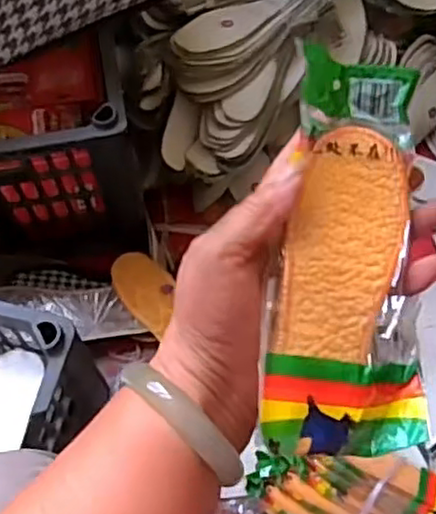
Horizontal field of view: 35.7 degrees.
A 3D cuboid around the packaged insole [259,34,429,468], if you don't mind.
[{"bbox_3d":[0.065,-0.005,0.321,0.072,0.038,0.188,6,76,1],"label":"packaged insole"}]

